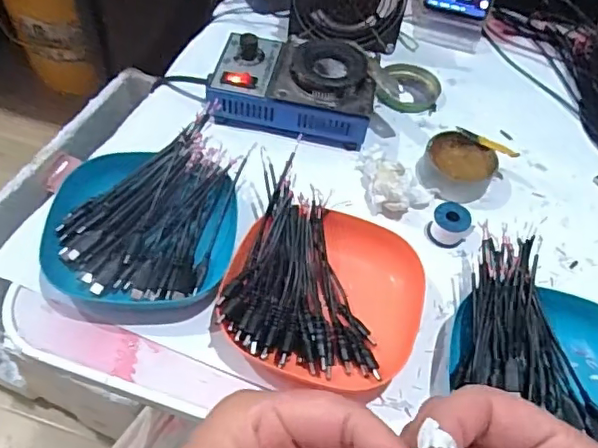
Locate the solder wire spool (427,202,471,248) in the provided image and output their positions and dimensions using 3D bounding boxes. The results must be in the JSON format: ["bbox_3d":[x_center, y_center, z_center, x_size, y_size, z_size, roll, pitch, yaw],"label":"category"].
[{"bbox_3d":[0.126,0.001,0.481,0.030,0.029,0.026,18,54,8],"label":"solder wire spool"}]

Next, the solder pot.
[{"bbox_3d":[-0.004,-0.134,0.547,0.152,0.053,0.101,7,53,0],"label":"solder pot"}]

